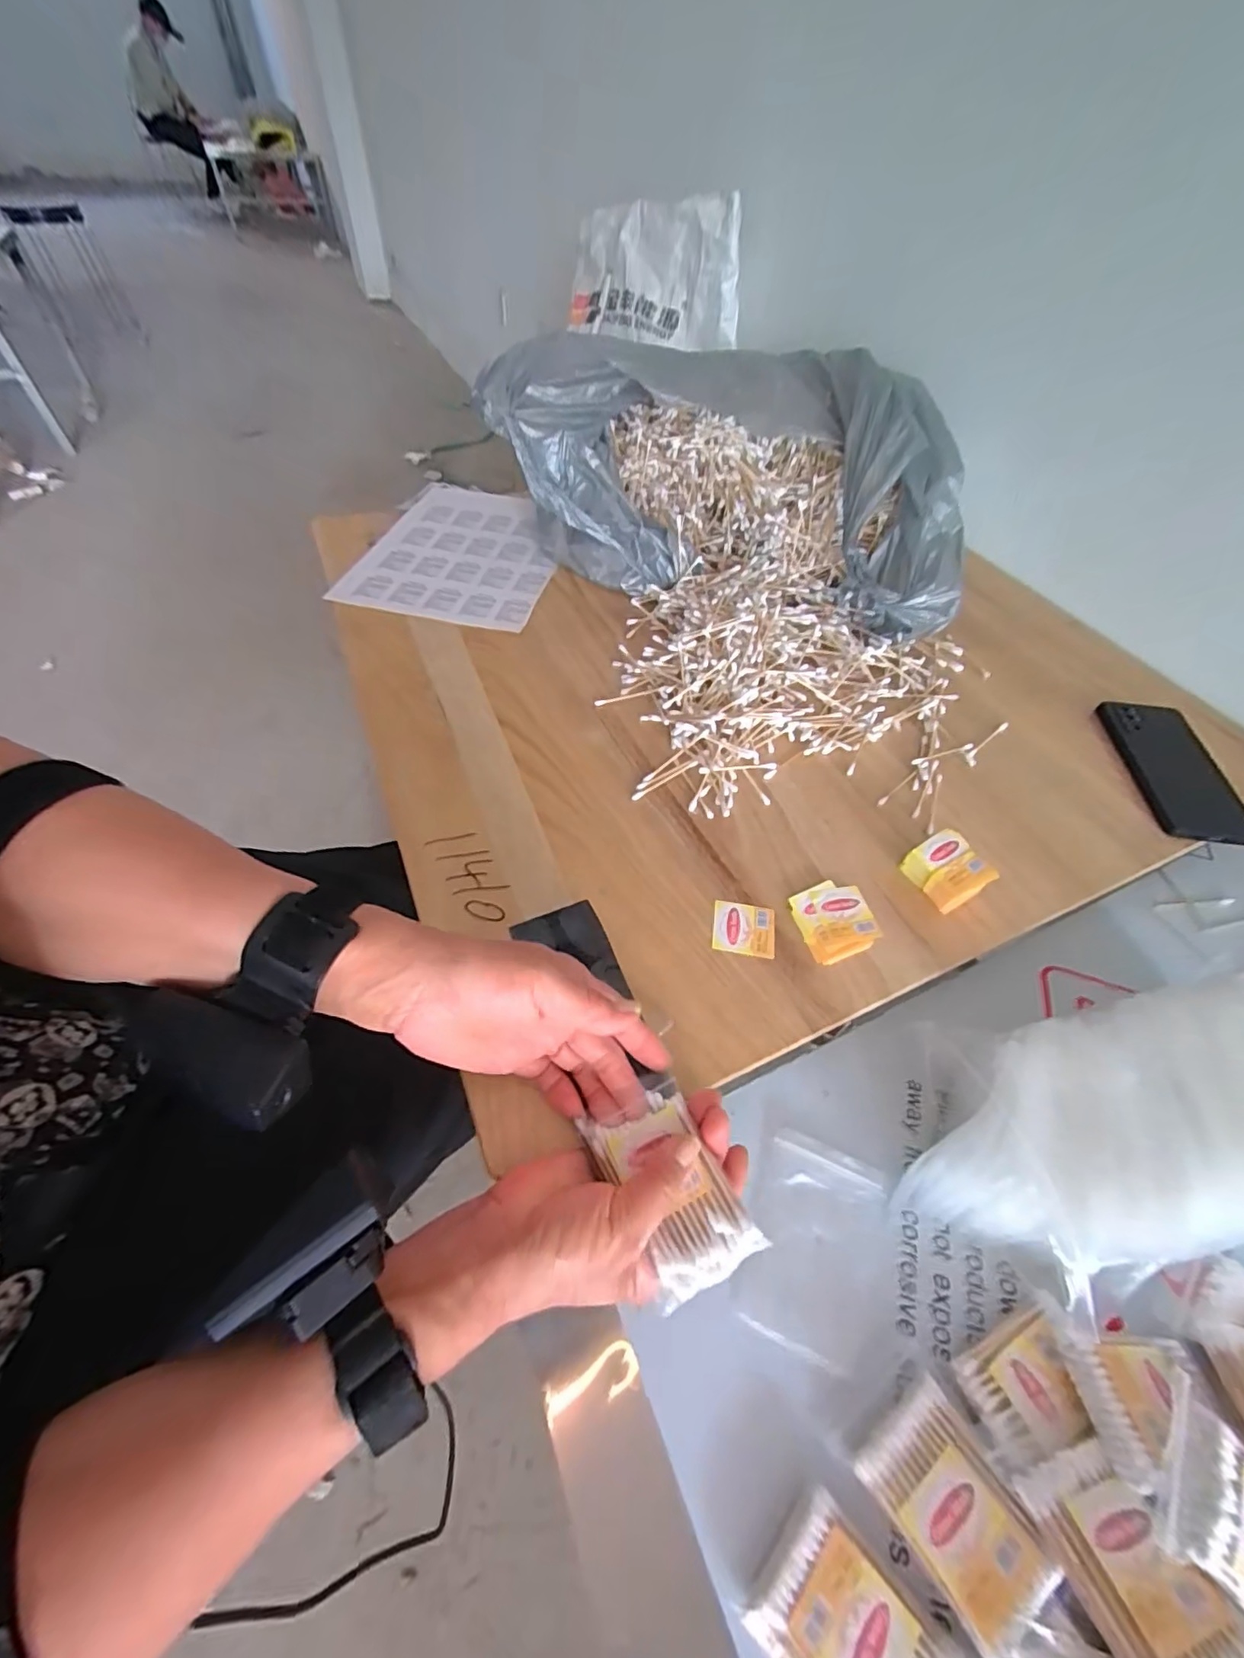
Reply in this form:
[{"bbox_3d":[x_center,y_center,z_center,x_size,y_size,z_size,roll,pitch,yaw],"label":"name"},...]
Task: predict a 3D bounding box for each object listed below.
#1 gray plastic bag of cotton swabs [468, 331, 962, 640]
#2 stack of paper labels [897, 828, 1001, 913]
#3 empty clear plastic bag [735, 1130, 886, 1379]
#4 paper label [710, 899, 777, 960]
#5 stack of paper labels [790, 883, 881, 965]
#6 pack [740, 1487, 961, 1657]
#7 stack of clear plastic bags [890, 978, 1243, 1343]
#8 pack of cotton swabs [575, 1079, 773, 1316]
[{"bbox_3d":[0.126,-0.396,0.643,0.463,0.177,0.277,13,53,7],"label":"gray plastic bag of cotton swabs"},{"bbox_3d":[0.239,0.033,0.427,0.042,0.033,0.047,-25,60,-19],"label":"stack of paper labels"},{"bbox_3d":[0.117,0.246,0.341,0.072,0.004,0.103,19,53,11],"label":"empty clear plastic bag"},{"bbox_3d":[0.086,0.069,0.404,0.043,0.004,0.039,9,52,4],"label":"paper label"},{"bbox_3d":[0.151,0.064,0.411,0.056,0.006,0.054,-17,55,-16],"label":"stack of paper labels"},{"bbox_3d":[0.098,0.349,0.251,0.074,0.017,0.054,38,59,23],"label":"pack"},{"bbox_3d":[0.307,0.181,0.352,0.290,0.078,0.137,-9,53,-10],"label":"stack of clear plastic bags"},{"bbox_3d":[0.023,0.181,0.294,0.056,0.015,0.089,-23,59,-18],"label":"pack of cotton swabs"}]

